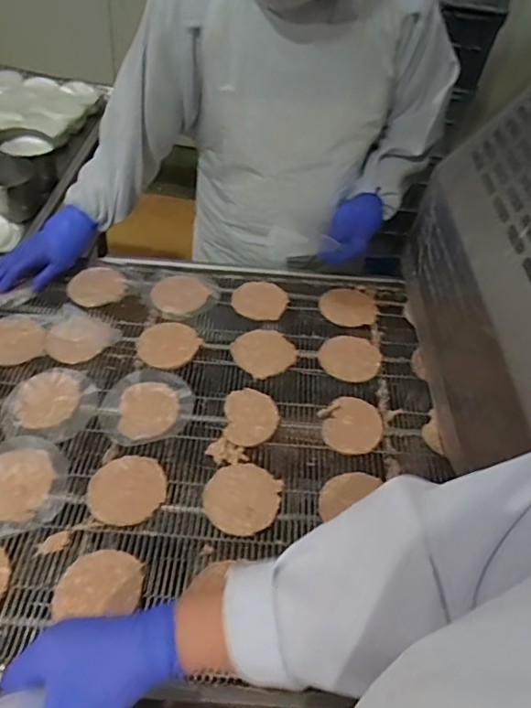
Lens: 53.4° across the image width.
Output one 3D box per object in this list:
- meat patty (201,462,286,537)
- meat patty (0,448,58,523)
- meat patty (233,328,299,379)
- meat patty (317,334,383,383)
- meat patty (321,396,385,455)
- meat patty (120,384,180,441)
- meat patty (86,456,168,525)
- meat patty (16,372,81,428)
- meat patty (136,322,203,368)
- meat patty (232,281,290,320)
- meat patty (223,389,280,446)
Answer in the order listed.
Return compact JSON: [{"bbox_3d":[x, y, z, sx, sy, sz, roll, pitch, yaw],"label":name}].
[{"bbox_3d":[-0.026,0.166,0.612,0.084,0.007,0.086,29,53,20],"label":"meat patty"},{"bbox_3d":[-0.292,0.149,0.611,0.086,0.010,0.087,2,48,-2],"label":"meat patty"},{"bbox_3d":[-0.002,-0.004,0.774,0.085,0.004,0.088,2,48,-2],"label":"meat patty"},{"bbox_3d":[0.122,0.003,0.773,0.084,0.005,0.088,2,48,-2],"label":"meat patty"},{"bbox_3d":[0.115,0.093,0.686,0.072,0.009,0.082,25,51,17],"label":"meat patty"},{"bbox_3d":[-0.152,0.072,0.690,0.077,0.012,0.088,-5,49,-8],"label":"meat patty"},{"bbox_3d":[-0.160,0.157,0.612,0.087,0.010,0.076,-19,53,-20],"label":"meat patty"},{"bbox_3d":[-0.286,0.059,0.695,0.081,0.008,0.076,-24,54,-23],"label":"meat patty"},{"bbox_3d":[-0.144,-0.018,0.774,0.082,0.008,0.085,2,48,-2],"label":"meat patty"},{"bbox_3d":[-0.009,-0.090,0.852,0.088,0.004,0.082,2,48,-2],"label":"meat patty"},{"bbox_3d":[-0.018,0.082,0.692,0.069,0.005,0.086,1,48,-3],"label":"meat patty"}]

